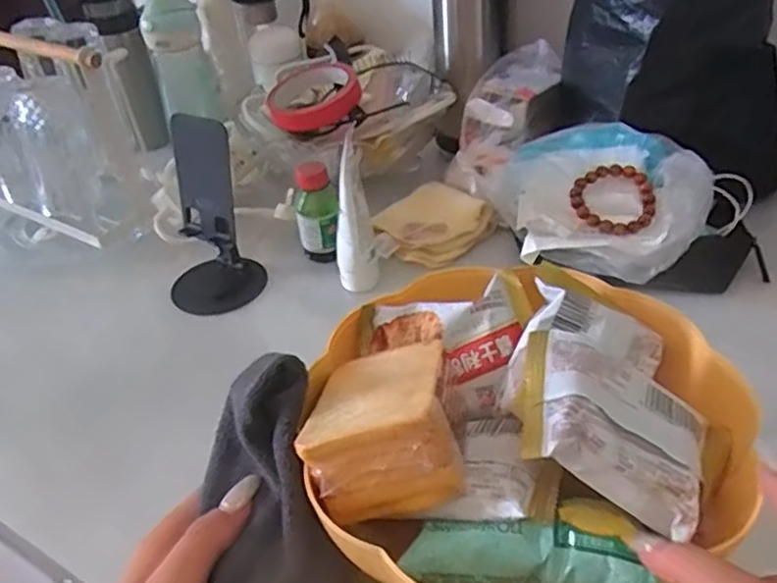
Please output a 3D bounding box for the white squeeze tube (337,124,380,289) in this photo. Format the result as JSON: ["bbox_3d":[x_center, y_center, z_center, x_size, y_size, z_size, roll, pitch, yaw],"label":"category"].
[{"bbox_3d":[-0.033,-0.065,0.595,0.035,0.141,0.028,-8,37,-2],"label":"white squeeze tube"}]

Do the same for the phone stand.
[{"bbox_3d":[-0.175,-0.072,0.622,0.081,0.167,0.082,-18,38,-14],"label":"phone stand"}]

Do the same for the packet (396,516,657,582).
[{"bbox_3d":[0.049,0.098,0.245,0.084,0.017,0.023,2,38,11],"label":"packet"}]

